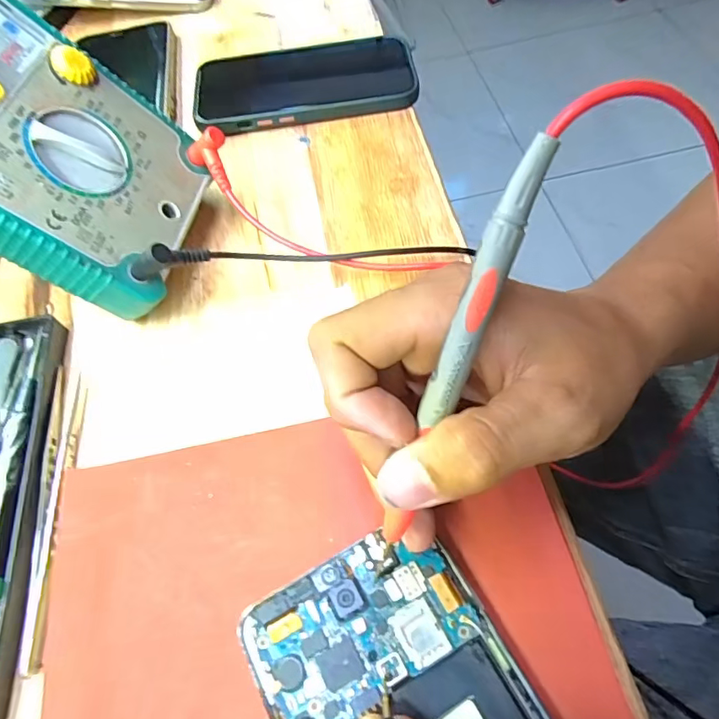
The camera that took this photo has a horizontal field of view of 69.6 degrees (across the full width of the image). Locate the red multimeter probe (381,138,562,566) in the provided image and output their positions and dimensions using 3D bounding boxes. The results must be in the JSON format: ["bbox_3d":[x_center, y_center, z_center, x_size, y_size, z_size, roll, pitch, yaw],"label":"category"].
[{"bbox_3d":[0.027,0.007,0.157,0.009,0.141,0.009,25,30,17],"label":"red multimeter probe"}]

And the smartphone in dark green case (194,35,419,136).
[{"bbox_3d":[-0.038,-0.189,0.353,0.145,0.017,0.074,-8,60,2],"label":"smartphone in dark green case"}]

